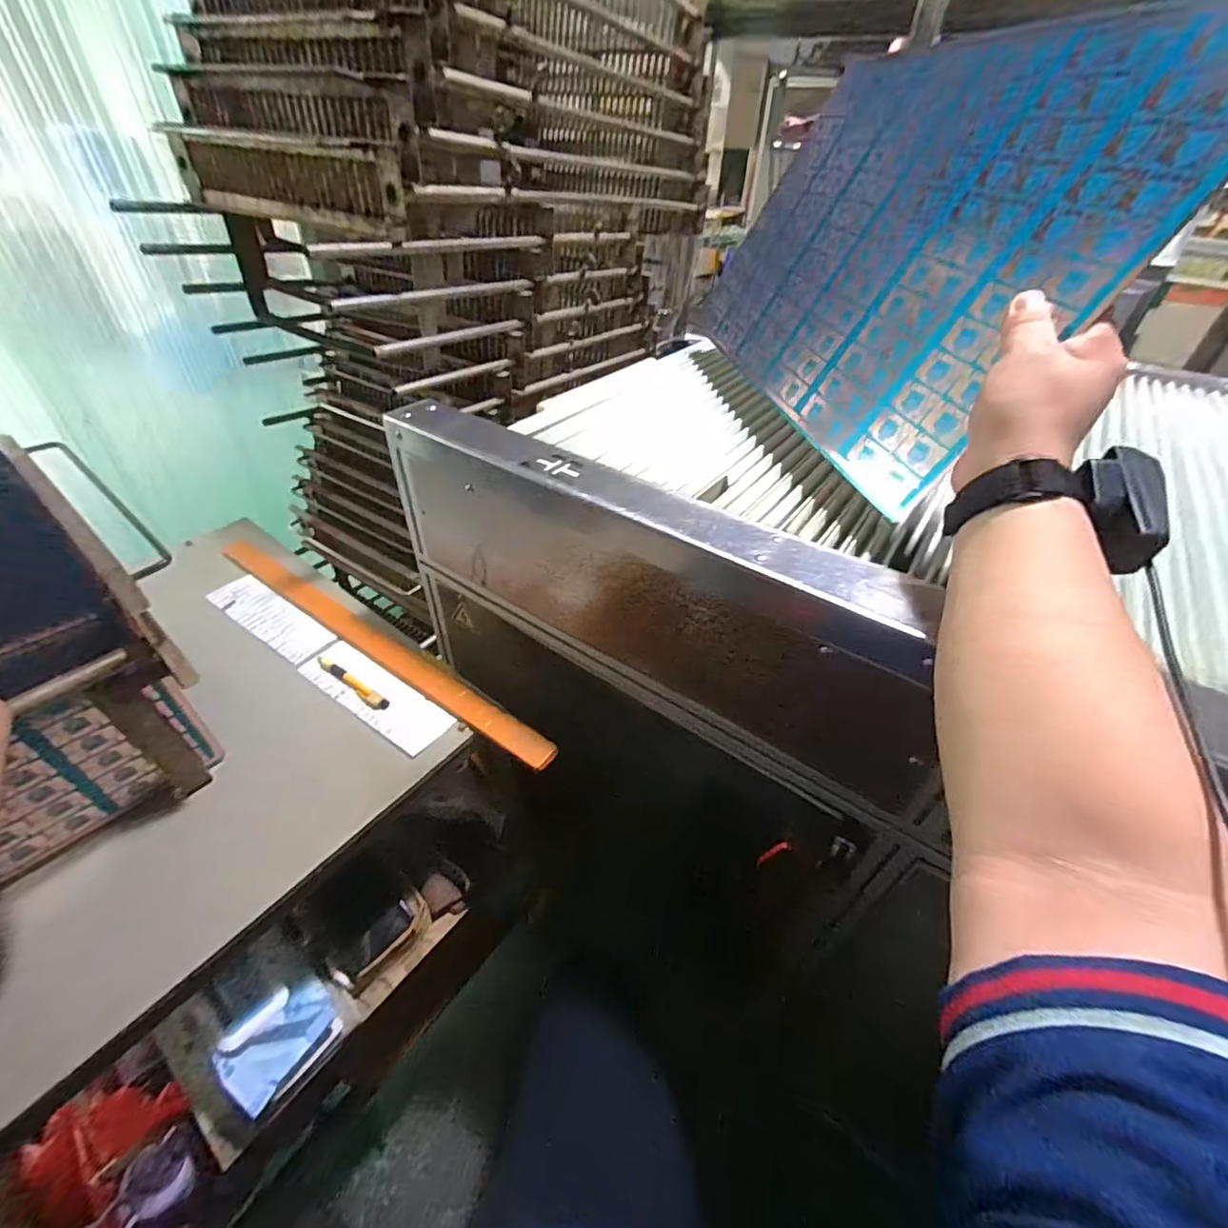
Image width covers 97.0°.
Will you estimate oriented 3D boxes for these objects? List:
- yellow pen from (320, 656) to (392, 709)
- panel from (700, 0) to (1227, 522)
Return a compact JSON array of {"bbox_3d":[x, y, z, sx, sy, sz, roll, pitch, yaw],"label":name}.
[{"bbox_3d":[-0.304,0.081,0.633,0.122,0.013,0.016,27,47,25],"label":"yellow pen"},{"bbox_3d":[0.234,-0.338,0.490,0.010,0.298,0.491,17,36,-27],"label":"panel"}]

